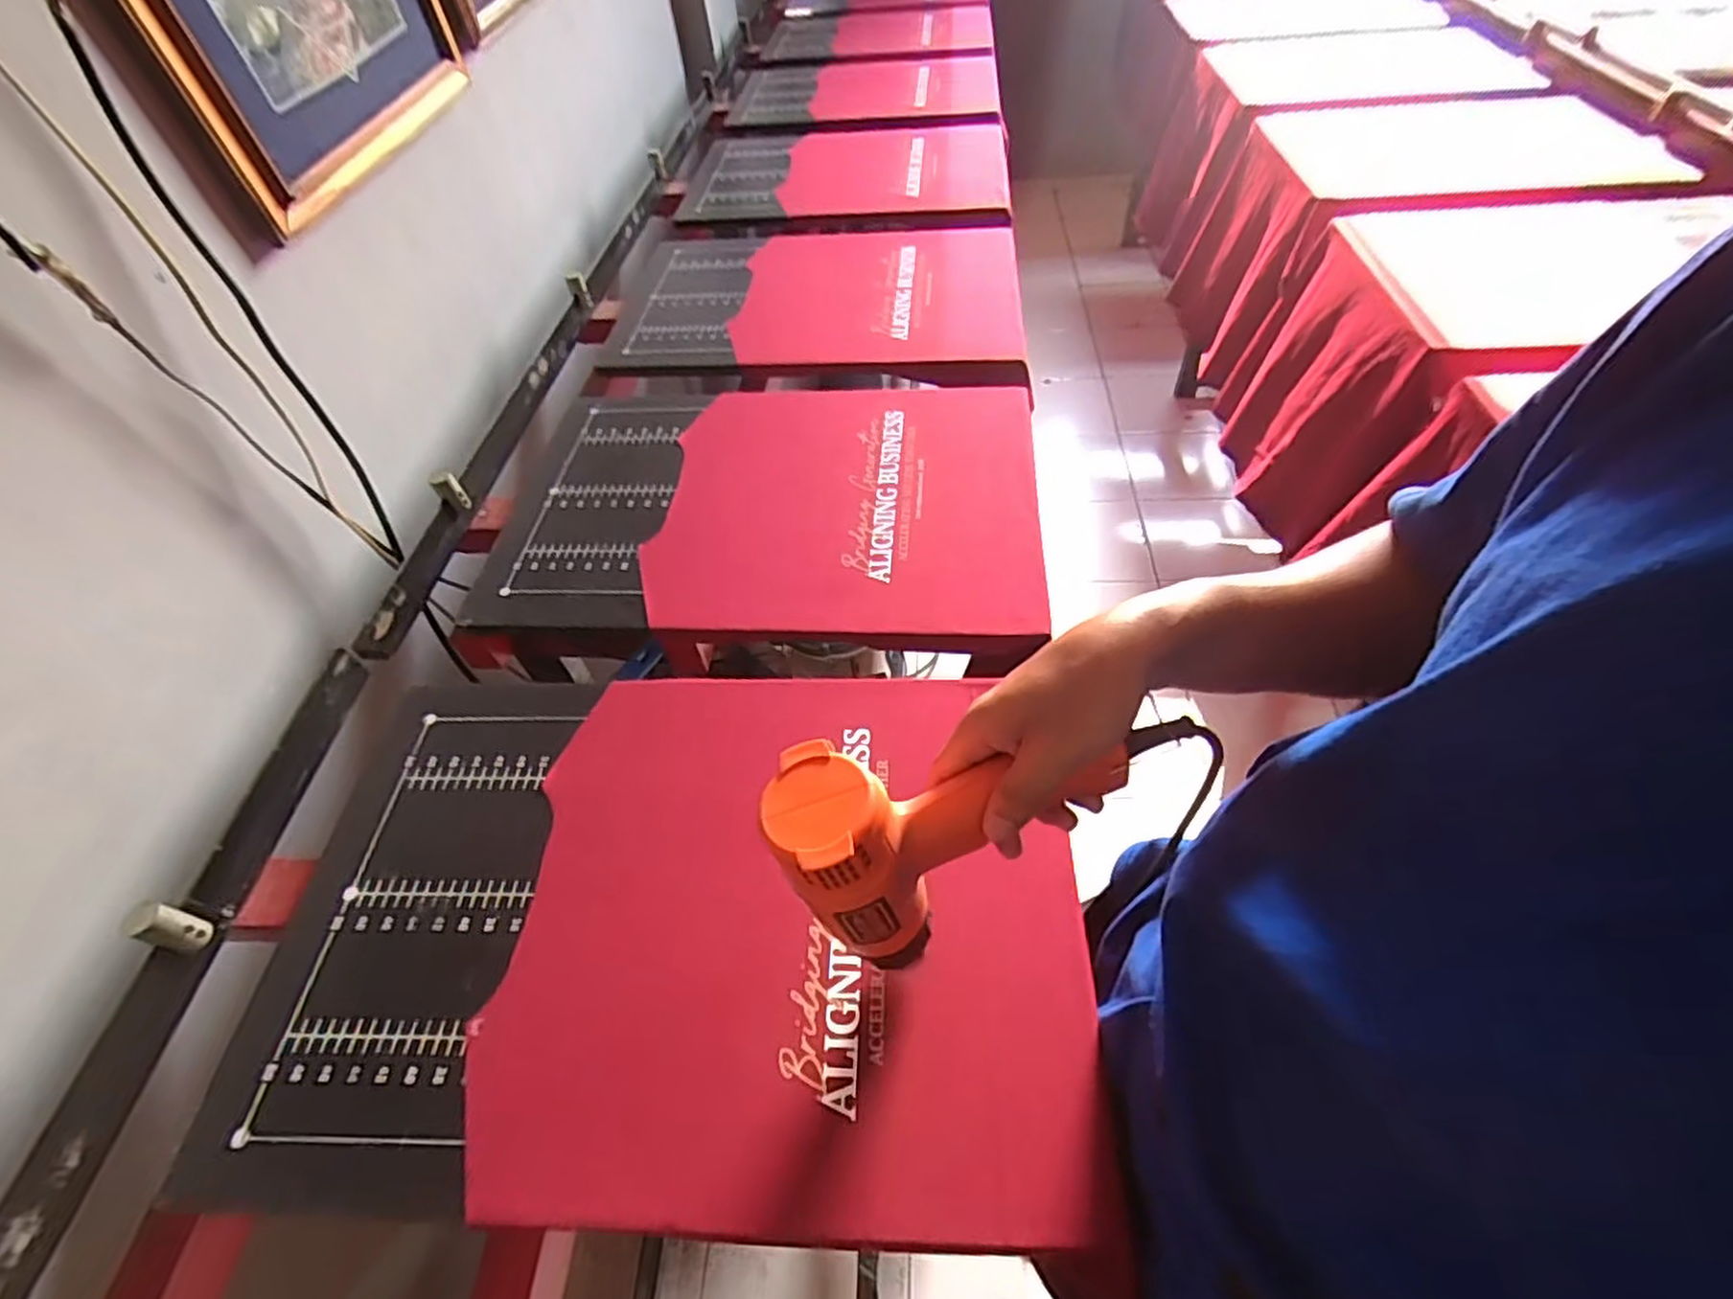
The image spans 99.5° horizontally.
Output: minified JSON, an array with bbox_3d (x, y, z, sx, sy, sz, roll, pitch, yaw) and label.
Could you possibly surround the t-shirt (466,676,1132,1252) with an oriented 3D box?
[{"bbox_3d":[-0.054,0.180,0.544,0.408,0.029,0.396,0,51,4],"label":"t-shirt"}]

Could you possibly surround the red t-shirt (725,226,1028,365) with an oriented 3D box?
[{"bbox_3d":[0.025,-0.529,1.132,0.427,0.084,0.444,-1,51,4],"label":"red t-shirt"}]

